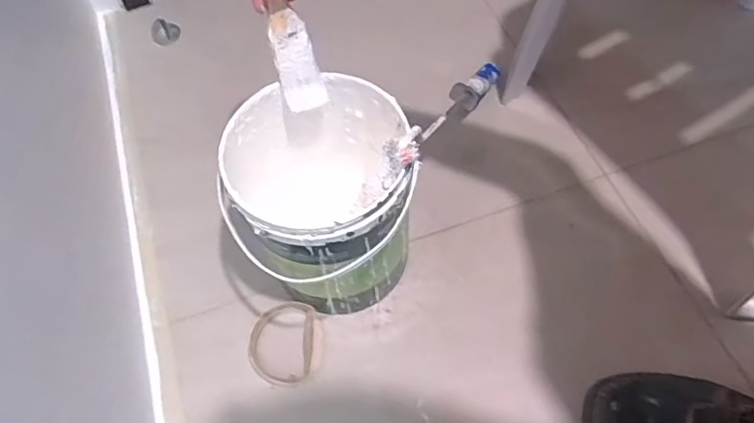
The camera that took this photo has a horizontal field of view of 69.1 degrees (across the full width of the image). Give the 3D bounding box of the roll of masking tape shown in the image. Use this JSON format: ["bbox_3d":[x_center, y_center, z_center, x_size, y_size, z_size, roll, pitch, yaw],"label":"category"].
[{"bbox_3d":[-0.105,0.144,0.605,0.068,0.016,0.091,0,61,3],"label":"roll of masking tape"}]

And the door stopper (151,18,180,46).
[{"bbox_3d":[-0.336,-0.287,0.865,0.042,0.020,0.035,-24,62,-10],"label":"door stopper"}]

